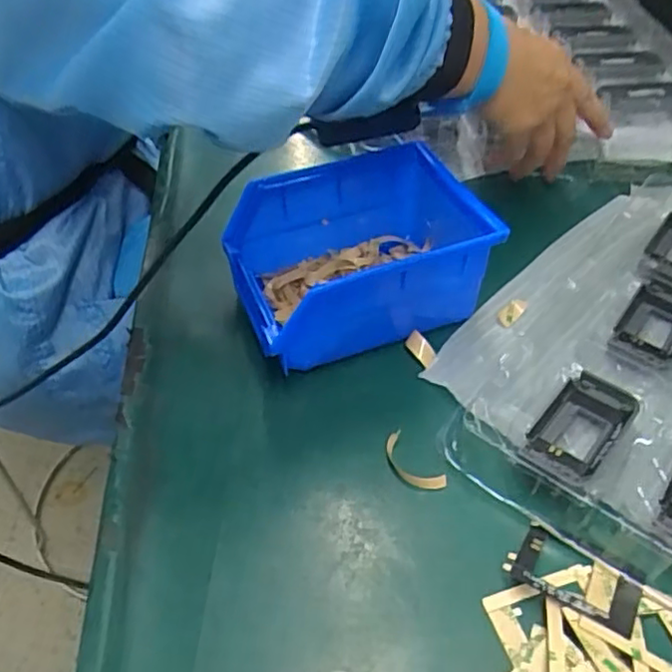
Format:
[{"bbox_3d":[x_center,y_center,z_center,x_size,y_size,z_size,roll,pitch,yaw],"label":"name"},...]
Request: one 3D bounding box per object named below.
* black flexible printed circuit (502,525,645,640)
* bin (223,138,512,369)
[{"bbox_3d":[0.106,0.106,0.287,0.054,0.009,0.038,23,51,22],"label":"black flexible printed circuit"},{"bbox_3d":[0.011,-0.047,0.393,0.137,0.076,0.106,-17,48,-13],"label":"bin"}]

